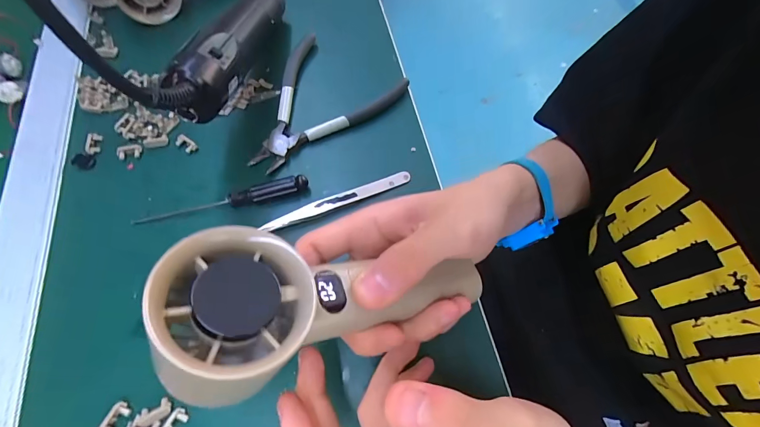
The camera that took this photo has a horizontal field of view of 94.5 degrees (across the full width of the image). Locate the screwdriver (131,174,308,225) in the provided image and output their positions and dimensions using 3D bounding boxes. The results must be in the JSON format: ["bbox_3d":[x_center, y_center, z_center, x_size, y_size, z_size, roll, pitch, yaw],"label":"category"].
[{"bbox_3d":[-0.121,-0.010,0.270,0.131,0.011,0.014,-12,65,-7],"label":"screwdriver"}]

